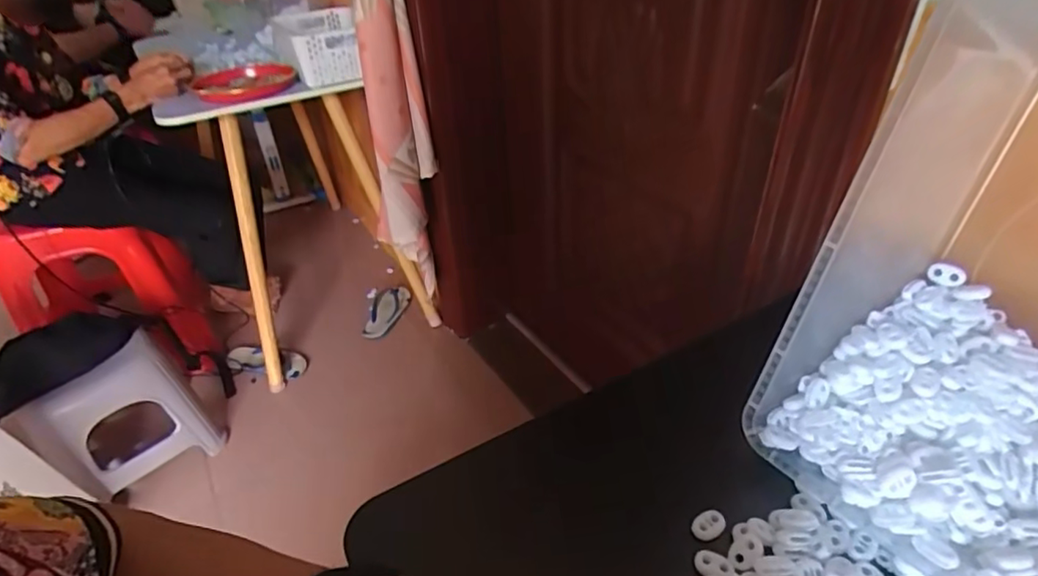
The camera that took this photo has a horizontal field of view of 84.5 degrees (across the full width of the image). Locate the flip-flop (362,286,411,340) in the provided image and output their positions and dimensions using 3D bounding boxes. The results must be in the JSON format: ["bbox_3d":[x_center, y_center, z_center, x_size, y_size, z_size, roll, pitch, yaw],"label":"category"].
[{"bbox_3d":[-0.414,0.074,1.772,0.113,0.036,0.216,3,38,9],"label":"flip-flop"}]

